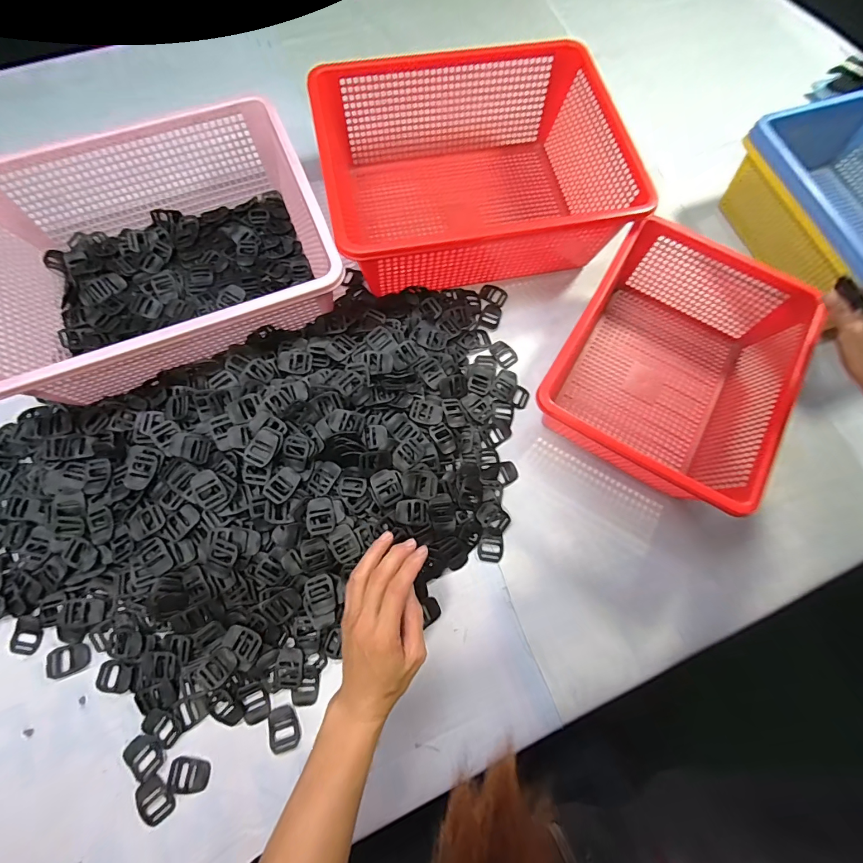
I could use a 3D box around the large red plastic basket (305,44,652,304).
[{"bbox_3d":[0.049,-0.355,0.548,0.366,0.128,0.307,-9,73,-2],"label":"large red plastic basket"}]

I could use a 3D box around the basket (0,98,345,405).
[{"bbox_3d":[-0.330,-0.226,0.501,0.370,0.127,0.322,-23,74,-6],"label":"basket"}]

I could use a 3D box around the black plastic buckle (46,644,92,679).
[{"bbox_3d":[-0.378,0.238,0.416,0.044,0.005,0.028,-16,73,-4],"label":"black plastic buckle"}]

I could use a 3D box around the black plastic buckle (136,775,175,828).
[{"bbox_3d":[-0.265,0.353,0.382,0.031,0.004,0.039,-29,75,-8],"label":"black plastic buckle"}]

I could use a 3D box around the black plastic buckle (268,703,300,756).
[{"bbox_3d":[-0.149,0.300,0.404,0.030,0.004,0.039,-18,74,-5],"label":"black plastic buckle"}]

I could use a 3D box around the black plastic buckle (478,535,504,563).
[{"bbox_3d":[0.069,0.136,0.463,0.030,0.004,0.030,4,73,2],"label":"black plastic buckle"}]

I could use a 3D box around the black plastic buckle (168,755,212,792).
[{"bbox_3d":[-0.237,0.335,0.390,0.038,0.004,0.028,0,73,0],"label":"black plastic buckle"}]

